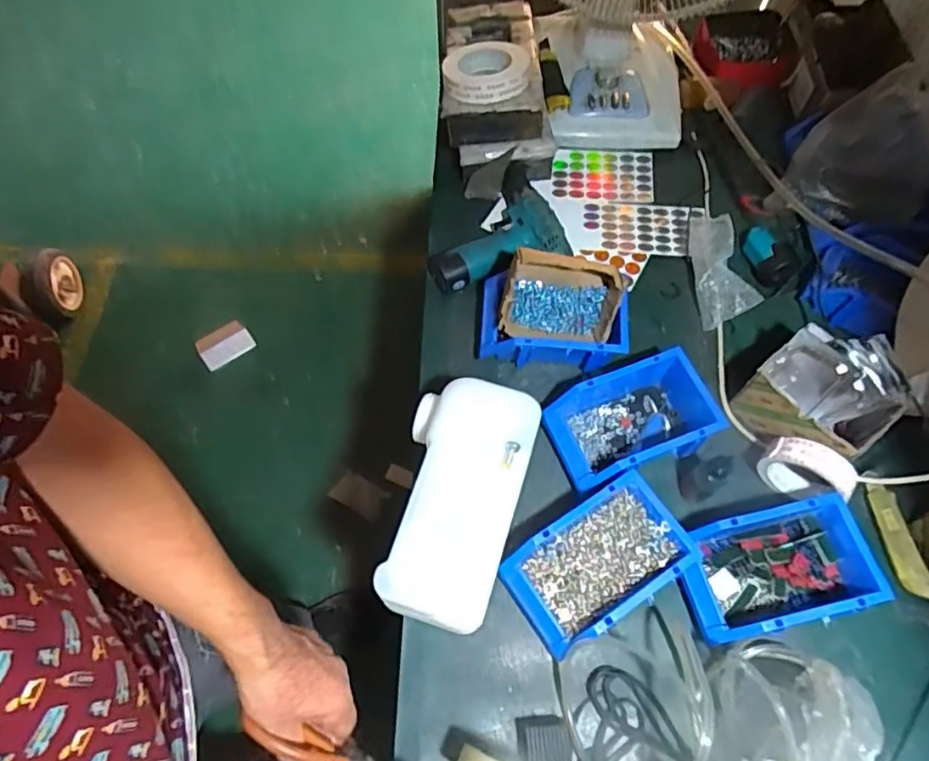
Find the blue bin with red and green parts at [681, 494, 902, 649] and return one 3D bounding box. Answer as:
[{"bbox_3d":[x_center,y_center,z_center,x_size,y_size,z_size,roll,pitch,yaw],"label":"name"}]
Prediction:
[{"bbox_3d":[0.327,0.201,0.647,0.193,0.067,0.111,-12,63,-6],"label":"blue bin with red and green parts"}]

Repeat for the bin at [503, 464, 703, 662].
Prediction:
[{"bbox_3d":[0.144,0.198,0.658,0.187,0.073,0.113,-31,67,-15],"label":"bin"}]

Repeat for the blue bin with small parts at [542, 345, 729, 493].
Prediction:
[{"bbox_3d":[0.206,0.048,0.733,0.199,0.082,0.112,-21,64,-10],"label":"blue bin with small parts"}]

